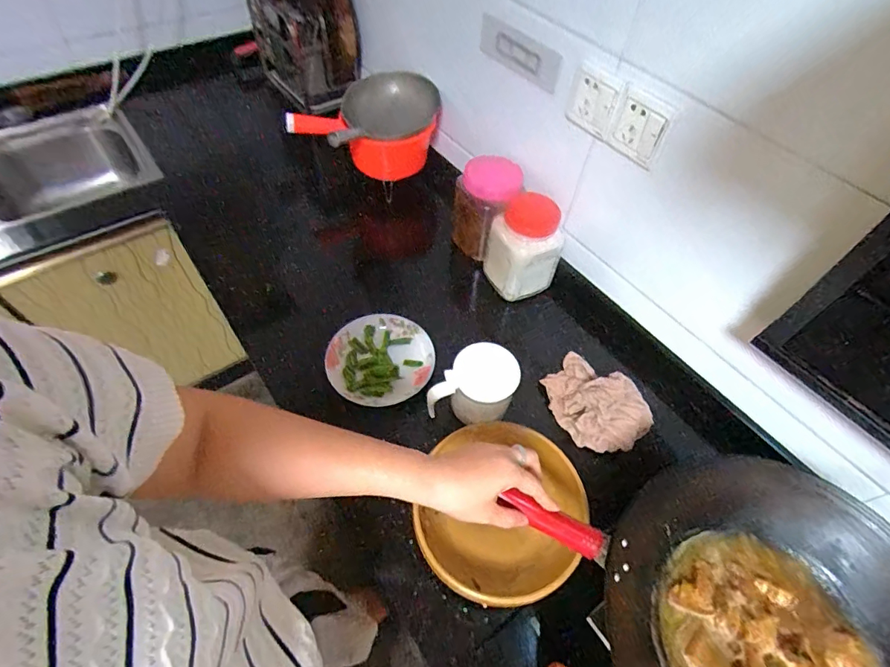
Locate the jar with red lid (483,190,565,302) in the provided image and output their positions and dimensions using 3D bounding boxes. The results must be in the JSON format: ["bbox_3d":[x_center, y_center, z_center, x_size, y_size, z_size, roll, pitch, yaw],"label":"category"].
[{"bbox_3d":[0.140,-0.160,0.859,0.120,0.178,0.120,2,55,-2],"label":"jar with red lid"}]

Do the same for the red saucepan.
[{"bbox_3d":[-0.171,-0.445,1.040,0.330,0.161,0.207,-19,58,-16],"label":"red saucepan"}]

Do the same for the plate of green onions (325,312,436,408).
[{"bbox_3d":[-0.107,0.045,0.782,0.175,0.026,0.169,2,55,-2],"label":"plate of green onions"}]

